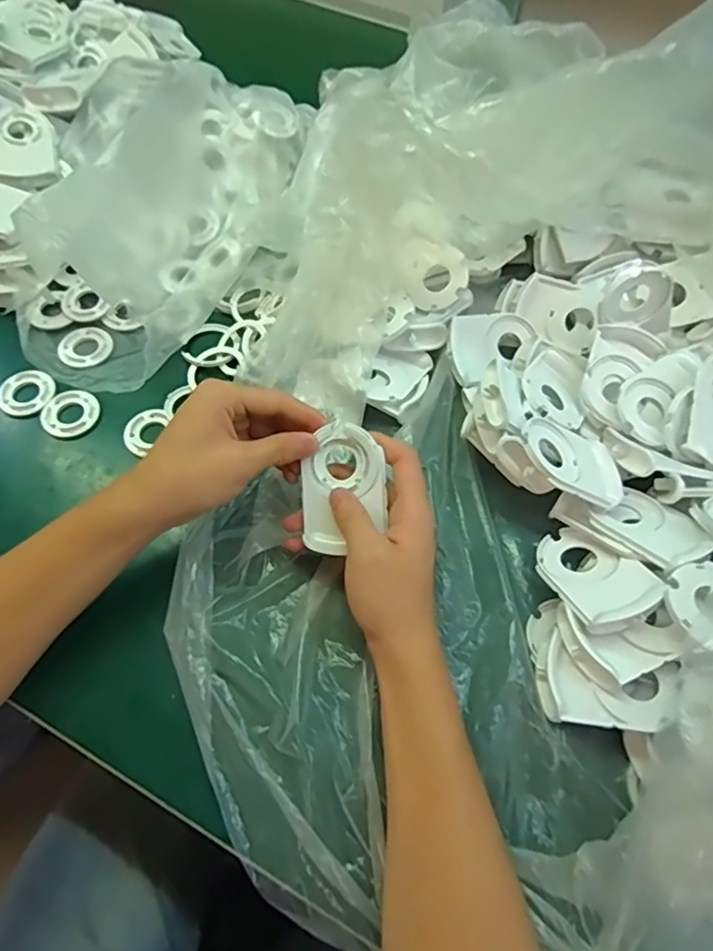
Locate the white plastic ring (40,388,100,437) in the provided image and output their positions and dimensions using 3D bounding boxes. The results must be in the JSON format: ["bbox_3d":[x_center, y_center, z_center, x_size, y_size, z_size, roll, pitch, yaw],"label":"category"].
[{"bbox_3d":[-0.231,-0.051,0.458,0.043,0.004,0.044,1,61,-2],"label":"white plastic ring"}]

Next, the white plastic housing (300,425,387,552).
[{"bbox_3d":[-0.009,0.010,0.374,0.057,0.006,0.084,-2,92,13],"label":"white plastic housing"}]

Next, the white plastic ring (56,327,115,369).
[{"bbox_3d":[-0.235,-0.112,0.495,0.041,0.004,0.044,1,61,-2],"label":"white plastic ring"}]

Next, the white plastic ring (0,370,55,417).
[{"bbox_3d":[-0.271,-0.069,0.465,0.043,0.004,0.042,1,61,-2],"label":"white plastic ring"}]

